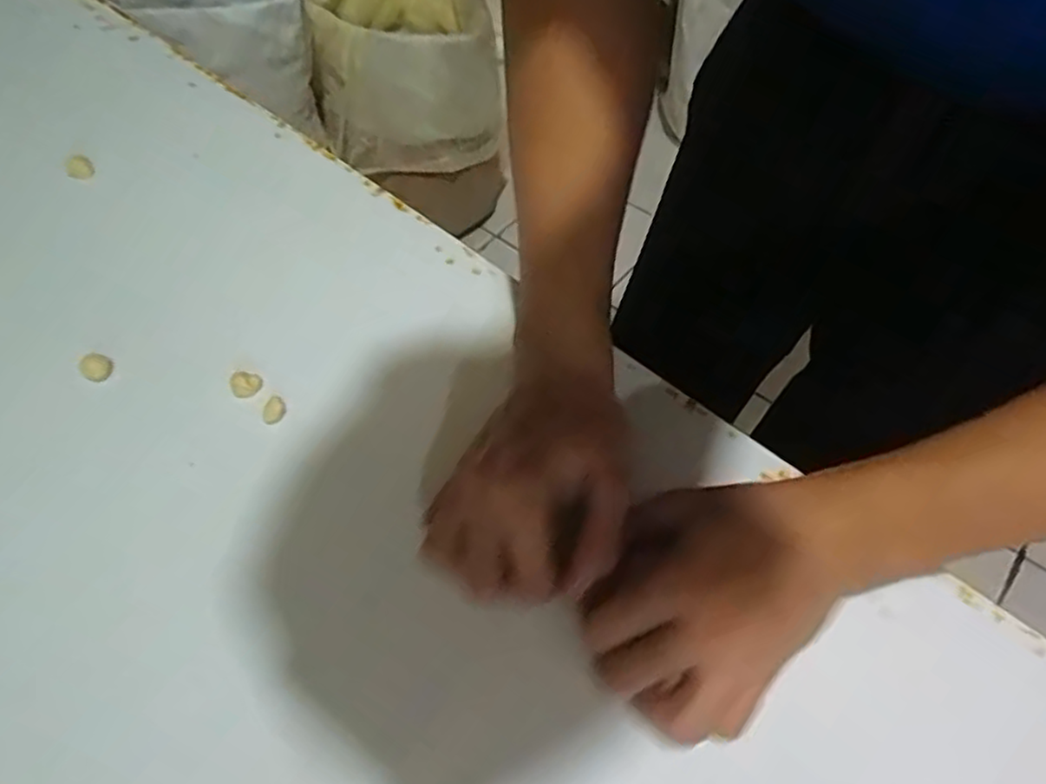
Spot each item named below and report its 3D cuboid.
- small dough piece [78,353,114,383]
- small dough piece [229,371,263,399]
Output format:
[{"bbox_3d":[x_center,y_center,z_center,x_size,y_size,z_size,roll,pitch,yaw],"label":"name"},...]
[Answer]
[{"bbox_3d":[-0.276,-0.016,0.448,0.015,0.015,0.017,37,62,21],"label":"small dough piece"},{"bbox_3d":[-0.175,-0.005,0.441,0.019,0.015,0.012,-27,60,-19],"label":"small dough piece"}]

